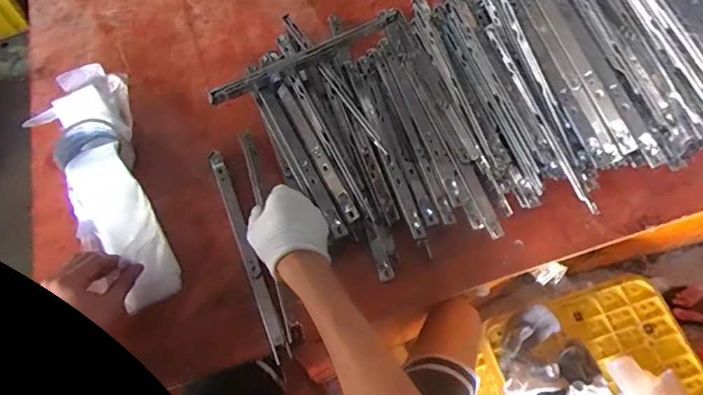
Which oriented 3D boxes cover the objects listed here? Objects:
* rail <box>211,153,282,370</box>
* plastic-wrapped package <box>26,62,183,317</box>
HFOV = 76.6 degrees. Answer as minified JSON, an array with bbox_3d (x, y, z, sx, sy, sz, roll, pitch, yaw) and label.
[{"bbox_3d":[-0.138,0.063,0.579,0.017,0.017,0.294,-20,65,-11],"label":"rail"},{"bbox_3d":[-0.320,-0.022,0.587,0.116,0.086,0.350,-23,72,-12],"label":"plastic-wrapped package"}]

